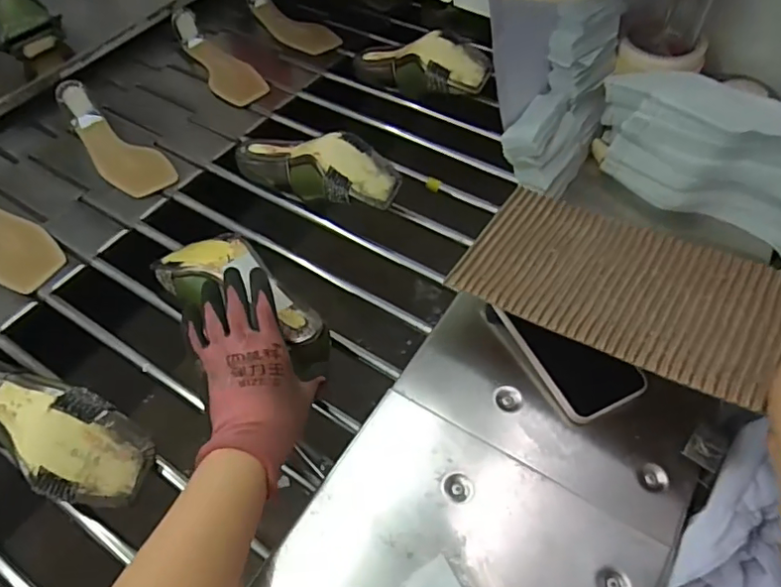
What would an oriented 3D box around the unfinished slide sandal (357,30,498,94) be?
[{"bbox_3d":[0.039,-0.323,0.784,0.221,0.067,0.066,17,55,35],"label":"unfinished slide sandal"}]

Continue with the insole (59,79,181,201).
[{"bbox_3d":[-0.369,-0.204,0.734,0.202,0.061,0.075,38,64,25],"label":"insole"}]

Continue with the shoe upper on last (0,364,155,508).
[{"bbox_3d":[-0.316,0.114,0.490,0.214,0.073,0.078,20,57,15],"label":"shoe upper on last"}]

